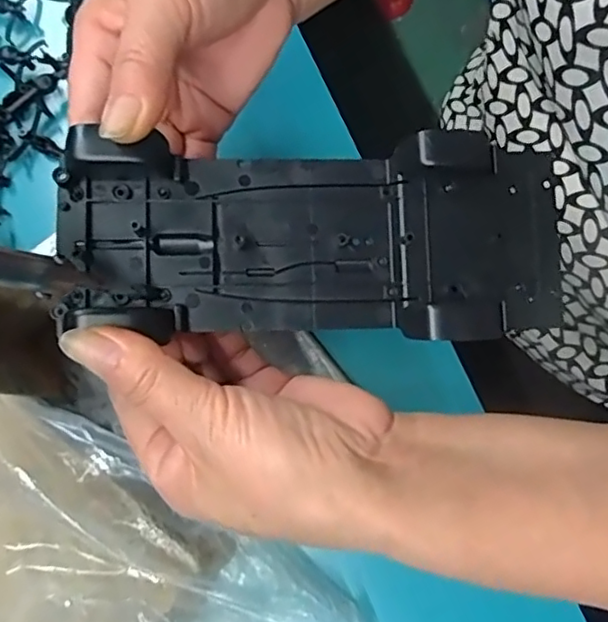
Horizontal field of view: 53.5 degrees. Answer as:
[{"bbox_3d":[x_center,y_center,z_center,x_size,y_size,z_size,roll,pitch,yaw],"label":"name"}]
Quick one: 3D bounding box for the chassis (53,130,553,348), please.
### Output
[{"bbox_3d":[0.007,-0.028,0.229,0.192,0.027,0.074,0,78,-4],"label":"chassis"}]

